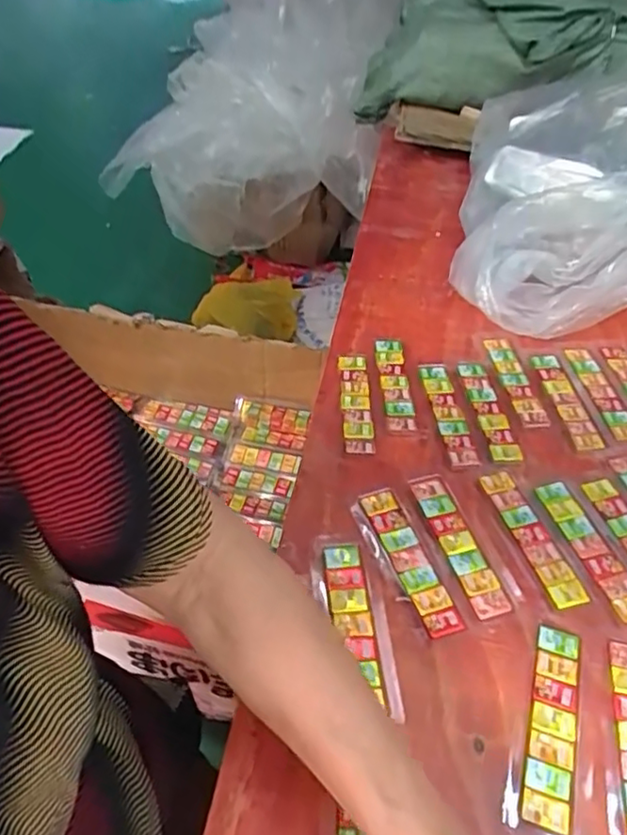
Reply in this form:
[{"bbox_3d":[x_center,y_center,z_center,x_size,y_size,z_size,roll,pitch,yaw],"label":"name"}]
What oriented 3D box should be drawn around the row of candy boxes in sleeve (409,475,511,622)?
[{"bbox_3d":[0.107,0.091,0.468,0.026,0.005,0.119,-12,49,-14],"label":"row of candy boxes in sleeve"}]

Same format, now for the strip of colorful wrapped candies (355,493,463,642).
[{"bbox_3d":[0.069,0.102,0.455,0.031,0.006,0.119,-17,50,-18],"label":"strip of colorful wrapped candies"}]

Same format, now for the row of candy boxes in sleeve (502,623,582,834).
[{"bbox_3d":[0.142,0.185,0.381,0.037,0.004,0.127,16,48,12],"label":"row of candy boxes in sleeve"}]

